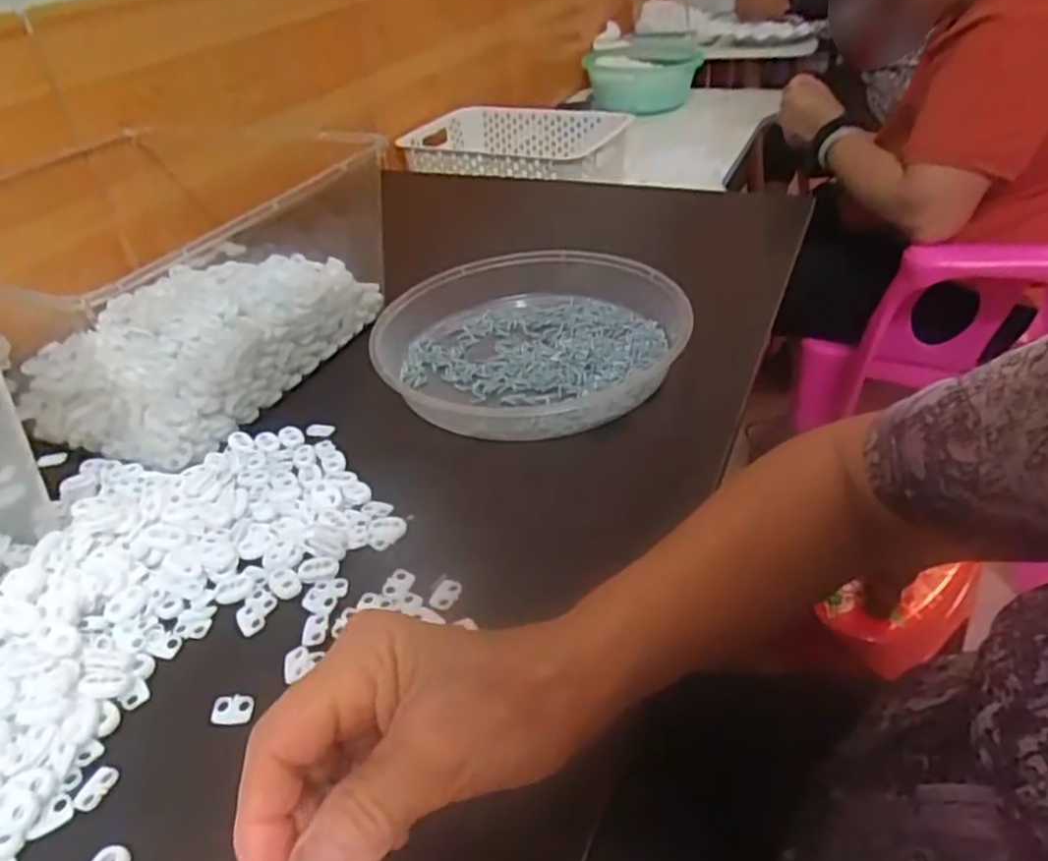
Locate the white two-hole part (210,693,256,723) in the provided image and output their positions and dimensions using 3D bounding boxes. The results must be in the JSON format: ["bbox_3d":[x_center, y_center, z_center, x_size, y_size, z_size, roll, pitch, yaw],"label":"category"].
[{"bbox_3d":[-0.136,0.129,0.339,0.019,0.004,0.014,0,38,6],"label":"white two-hole part"}]

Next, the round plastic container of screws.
[{"bbox_3d":[0.006,-0.076,0.561,0.229,0.041,0.222,-3,37,2],"label":"round plastic container of screws"}]

